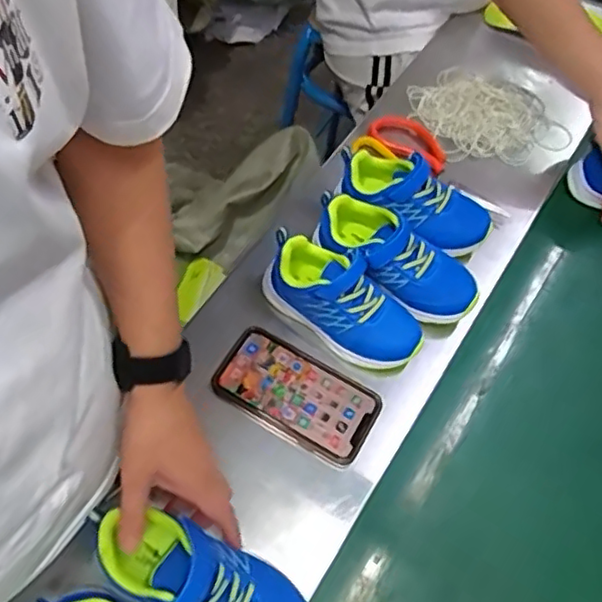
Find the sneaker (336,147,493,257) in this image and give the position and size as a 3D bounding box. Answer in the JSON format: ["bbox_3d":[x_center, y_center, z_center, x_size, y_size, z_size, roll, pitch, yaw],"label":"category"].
[{"bbox_3d":[0.120,-0.104,0.667,0.170,0.065,0.078,27,63,11],"label":"sneaker"}]

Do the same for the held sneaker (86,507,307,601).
[{"bbox_3d":[-0.075,0.217,0.475,0.187,0.068,0.069,31,63,-2],"label":"held sneaker"}]

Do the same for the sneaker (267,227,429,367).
[{"bbox_3d":[0.042,-0.001,0.600,0.160,0.063,0.066,36,65,15],"label":"sneaker"}]

